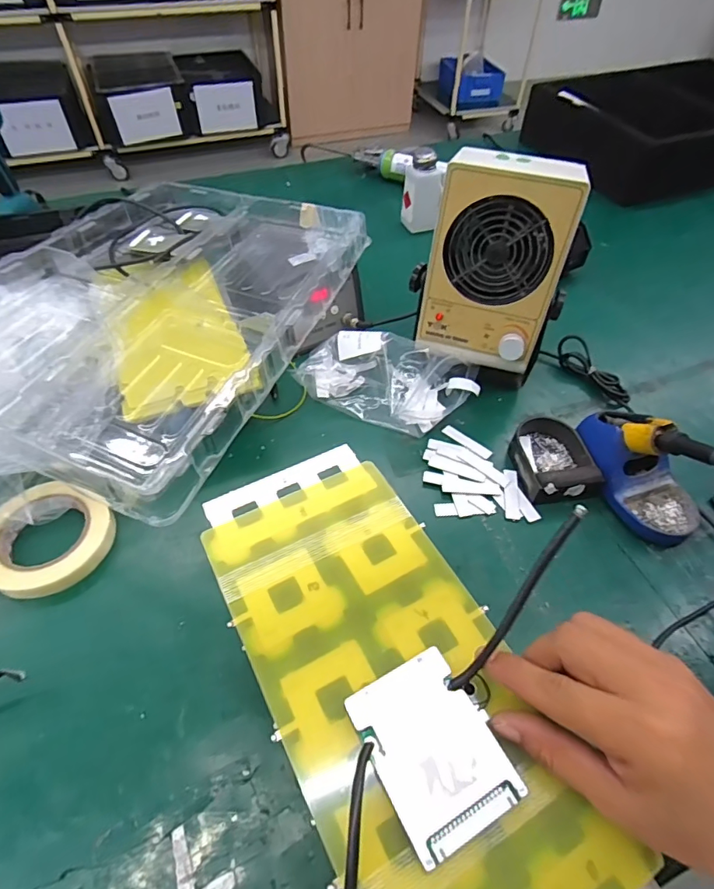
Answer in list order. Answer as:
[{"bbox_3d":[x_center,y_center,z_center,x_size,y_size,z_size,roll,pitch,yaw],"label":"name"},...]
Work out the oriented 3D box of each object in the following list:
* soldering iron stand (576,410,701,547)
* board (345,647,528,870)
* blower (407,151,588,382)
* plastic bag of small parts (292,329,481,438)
[{"bbox_3d":[0.306,0.022,0.513,0.082,0.086,0.153,-20,56,-16],"label":"soldering iron stand"},{"bbox_3d":[0.039,0.155,0.249,0.060,0.005,0.079,-23,52,-18],"label":"board"},{"bbox_3d":[0.162,-0.190,0.580,0.160,0.258,0.123,13,52,9],"label":"blower"},{"bbox_3d":[0.037,-0.083,0.609,0.226,0.067,0.116,9,49,6],"label":"plastic bag of small parts"}]

